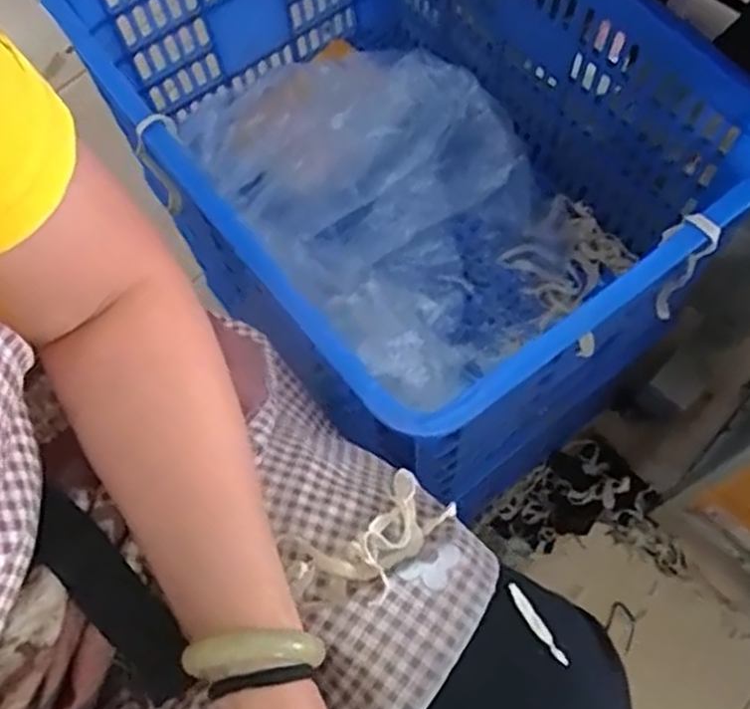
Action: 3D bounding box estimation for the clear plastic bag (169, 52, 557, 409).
[{"bbox_3d":[0.041,-0.161,0.848,0.286,0.159,0.354,-31,70,-9],"label":"clear plastic bag"}]

